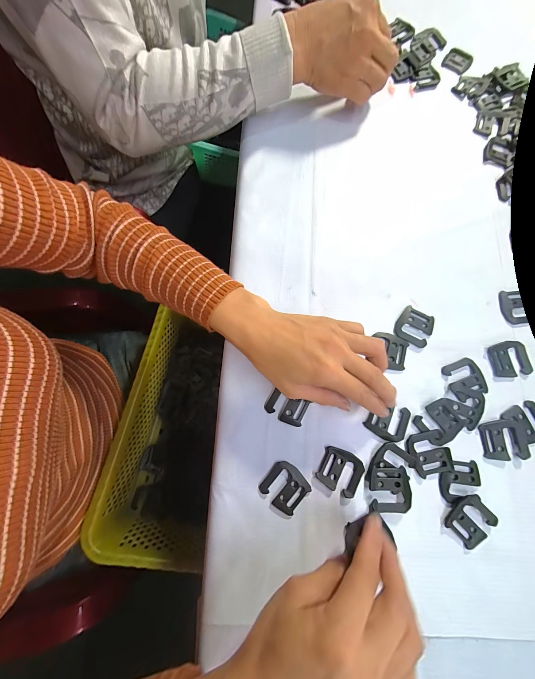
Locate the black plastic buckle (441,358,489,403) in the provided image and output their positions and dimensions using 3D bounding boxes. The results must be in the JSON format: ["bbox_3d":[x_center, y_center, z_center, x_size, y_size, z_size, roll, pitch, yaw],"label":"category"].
[{"bbox_3d":[0.203,0.041,0.258,0.039,0.005,0.038,-20,78,-5],"label":"black plastic buckle"}]

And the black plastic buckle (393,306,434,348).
[{"bbox_3d":[0.158,-0.014,0.271,0.037,0.005,0.039,32,79,7],"label":"black plastic buckle"}]

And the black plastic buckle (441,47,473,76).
[{"bbox_3d":[0.271,-0.396,0.358,0.036,0.005,0.039,34,79,7],"label":"black plastic buckle"}]

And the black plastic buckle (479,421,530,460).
[{"bbox_3d":[0.229,0.097,0.243,0.040,0.006,0.036,-4,77,-2],"label":"black plastic buckle"}]

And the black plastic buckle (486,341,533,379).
[{"bbox_3d":[0.254,0.021,0.264,0.040,0.004,0.036,-8,77,-2],"label":"black plastic buckle"}]

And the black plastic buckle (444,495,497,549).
[{"bbox_3d":[0.184,0.164,0.229,0.039,0.006,0.035,-42,81,-9],"label":"black plastic buckle"}]

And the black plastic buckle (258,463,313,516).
[{"bbox_3d":[0.017,0.137,0.233,0.036,0.005,0.037,-44,81,-10],"label":"black plastic buckle"}]

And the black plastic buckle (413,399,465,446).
[{"bbox_3d":[0.168,0.082,0.246,0.037,0.006,0.035,-34,79,-8],"label":"black plastic buckle"}]

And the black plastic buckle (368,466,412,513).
[{"bbox_3d":[0.113,0.139,0.233,0.036,0.006,0.037,-6,77,-2],"label":"black plastic buckle"}]

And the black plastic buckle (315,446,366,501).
[{"bbox_3d":[0.069,0.124,0.237,0.038,0.004,0.036,26,78,5],"label":"black plastic buckle"}]

